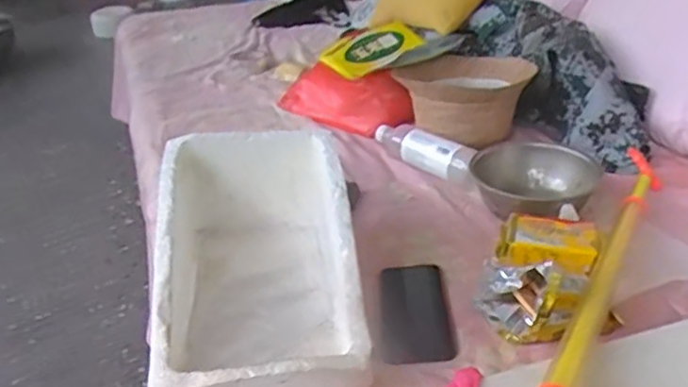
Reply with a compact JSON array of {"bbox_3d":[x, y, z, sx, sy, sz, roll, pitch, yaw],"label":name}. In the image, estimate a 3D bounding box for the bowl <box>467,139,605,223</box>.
[{"bbox_3d":[0.281,-0.010,0.920,0.172,0.078,0.172,-1,30,1],"label":"bowl"}]

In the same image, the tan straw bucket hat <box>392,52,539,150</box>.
[{"bbox_3d":[0.219,-0.180,1.151,0.235,0.117,0.232,-2,30,-1],"label":"tan straw bucket hat"}]

